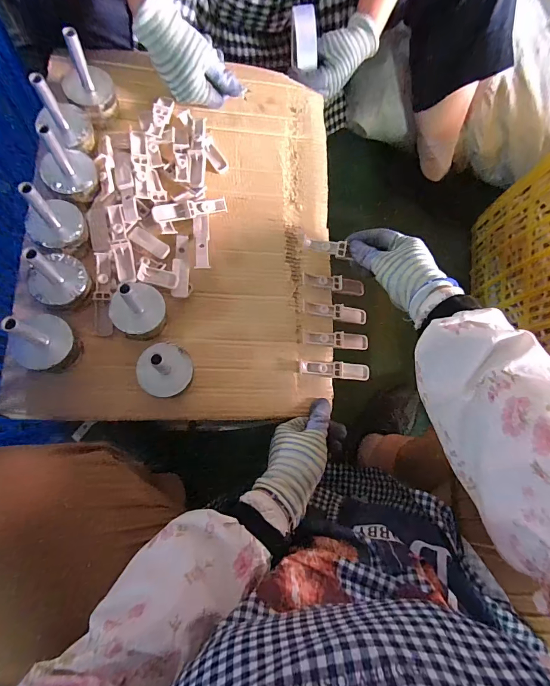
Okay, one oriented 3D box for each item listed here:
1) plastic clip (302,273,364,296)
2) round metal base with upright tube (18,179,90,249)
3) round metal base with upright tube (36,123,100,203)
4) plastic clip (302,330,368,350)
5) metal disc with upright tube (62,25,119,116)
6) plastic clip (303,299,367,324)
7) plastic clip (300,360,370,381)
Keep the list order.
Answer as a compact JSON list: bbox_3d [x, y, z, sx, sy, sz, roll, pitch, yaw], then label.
[{"bbox_3d":[0.083,-0.083,0.488,0.095,0.010,0.022,6,84,-20],"label":"plastic clip"},{"bbox_3d":[-0.249,-0.139,0.385,0.060,0.074,0.048,-31,85,-13],"label":"round metal base with upright tube"},{"bbox_3d":[-0.241,-0.208,0.401,0.053,0.077,0.059,31,76,-2],"label":"round metal base with upright tube"},{"bbox_3d":[0.082,-0.004,0.473,0.093,0.008,0.021,5,84,-17],"label":"plastic clip"},{"bbox_3d":[-0.234,-0.325,0.432,0.057,0.095,0.054,2,79,-8],"label":"metal disc with upright tube"},{"bbox_3d":[0.083,-0.043,0.482,0.098,0.010,0.021,9,83,-19],"label":"plastic clip"},{"bbox_3d":[0.080,0.036,0.469,0.099,0.016,0.022,6,84,-18],"label":"plastic clip"}]

